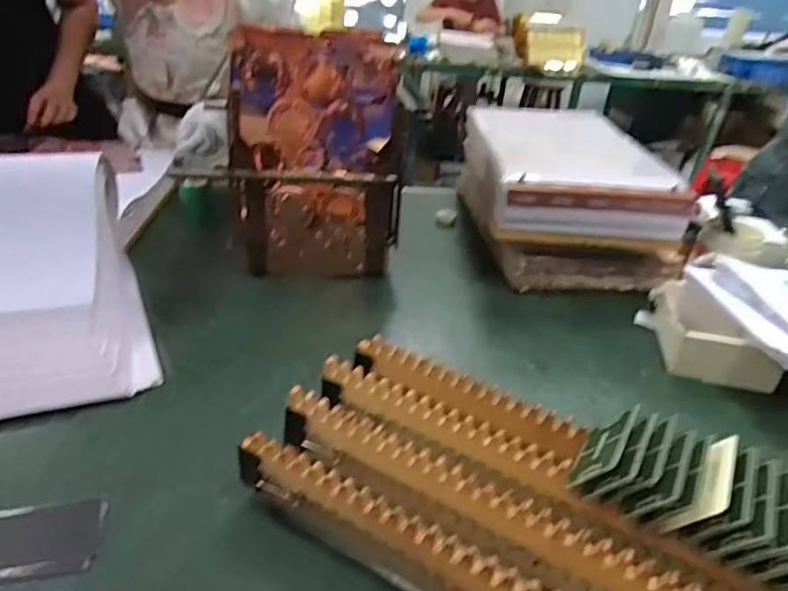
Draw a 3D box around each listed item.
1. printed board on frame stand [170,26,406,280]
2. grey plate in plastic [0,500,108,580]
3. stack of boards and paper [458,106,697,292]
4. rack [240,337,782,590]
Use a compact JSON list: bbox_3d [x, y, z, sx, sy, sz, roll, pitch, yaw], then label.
[{"bbox_3d":[-0.109,-0.171,0.778,0.249,0.316,0.071,-2,31,-13],"label":"printed board on frame stand"},{"bbox_3d":[-0.275,0.187,0.440,0.092,0.011,0.058,-3,31,-13],"label":"grey plate in plastic"},{"bbox_3d":[0.271,-0.156,0.925,0.275,0.180,0.324,3,30,-3],"label":"stack of boards and paper"},{"bbox_3d":[0.166,0.191,0.405,0.572,0.076,0.194,20,34,25],"label":"rack"}]

